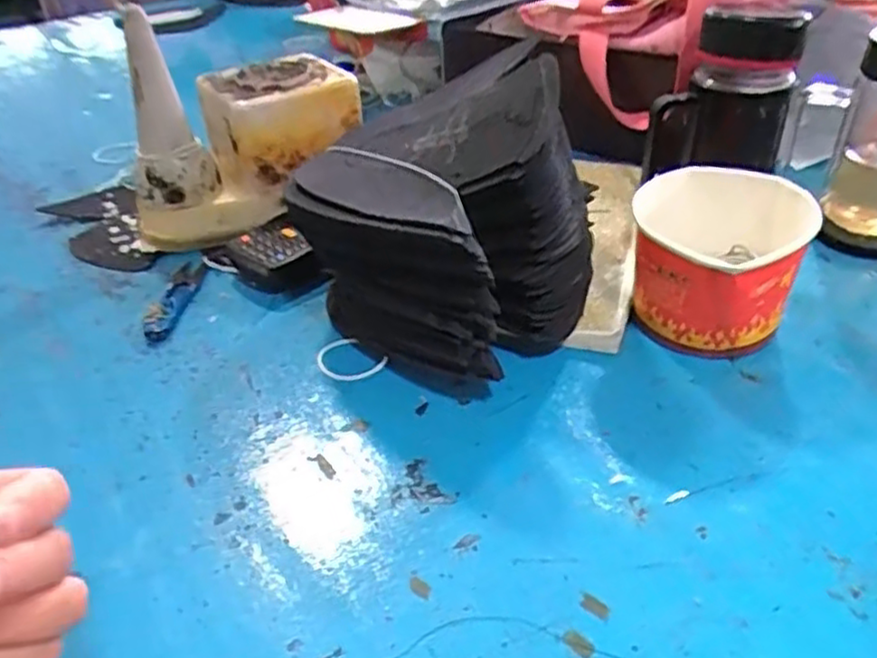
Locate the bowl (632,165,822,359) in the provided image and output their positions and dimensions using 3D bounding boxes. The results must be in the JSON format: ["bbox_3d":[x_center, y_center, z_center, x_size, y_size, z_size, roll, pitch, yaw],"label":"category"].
[{"bbox_3d":[0.187,-0.043,0.493,0.107,0.086,0.125,3,37,8],"label":"bowl"}]

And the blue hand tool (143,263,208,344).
[{"bbox_3d":[-0.198,-0.024,0.542,0.025,0.012,0.100,-1,37,2],"label":"blue hand tool"}]

